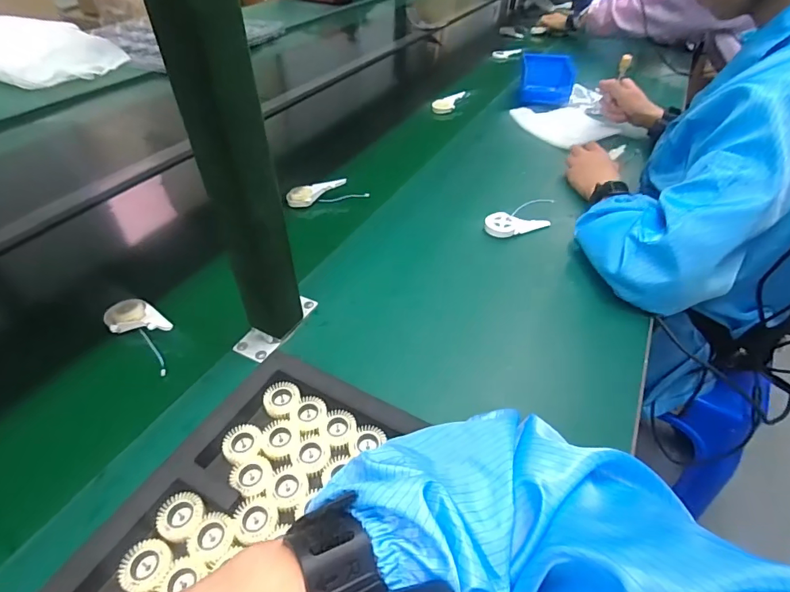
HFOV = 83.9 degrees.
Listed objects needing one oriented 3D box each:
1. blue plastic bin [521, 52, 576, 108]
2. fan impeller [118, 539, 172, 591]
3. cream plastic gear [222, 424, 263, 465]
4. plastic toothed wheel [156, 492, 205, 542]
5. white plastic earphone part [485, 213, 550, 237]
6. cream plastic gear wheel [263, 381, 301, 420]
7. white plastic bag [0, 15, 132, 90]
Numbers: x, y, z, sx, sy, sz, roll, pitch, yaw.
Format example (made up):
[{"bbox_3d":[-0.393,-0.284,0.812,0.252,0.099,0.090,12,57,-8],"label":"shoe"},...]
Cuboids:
[{"bbox_3d":[0.318,-0.453,0.926,0.109,0.063,0.113,10,45,13],"label":"blue plastic bin"},{"bbox_3d":[-0.169,0.183,0.298,0.031,0.010,0.030,-2,43,2],"label":"fan impeller"},{"bbox_3d":[-0.125,0.121,0.361,0.028,0.011,0.031,30,52,30],"label":"cream plastic gear"},{"bbox_3d":[-0.156,0.160,0.321,0.026,0.014,0.031,22,49,25],"label":"plastic toothed wheel"},{"bbox_3d":[0.168,-0.096,0.605,0.087,0.018,0.037,3,44,7],"label":"white plastic earphone part"},{"bbox_3d":[-0.100,0.092,0.391,0.031,0.018,0.032,-2,43,2],"label":"cream plastic gear wheel"},{"bbox_3d":[-0.917,-0.631,1.118,0.353,0.101,0.292,28,51,29],"label":"white plastic bag"}]

